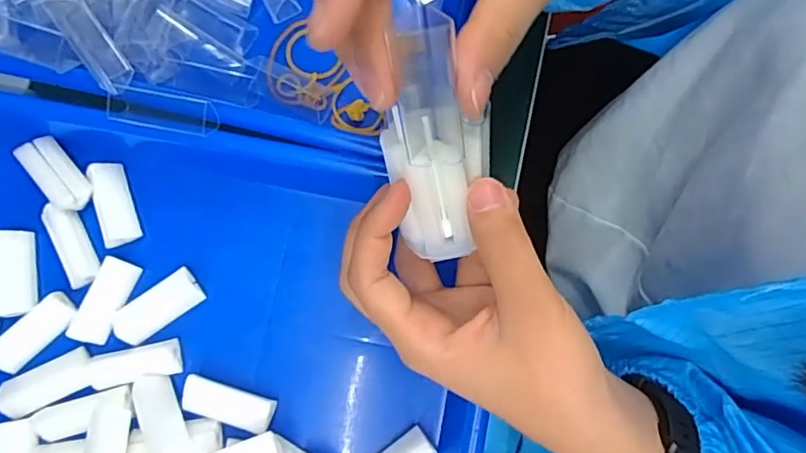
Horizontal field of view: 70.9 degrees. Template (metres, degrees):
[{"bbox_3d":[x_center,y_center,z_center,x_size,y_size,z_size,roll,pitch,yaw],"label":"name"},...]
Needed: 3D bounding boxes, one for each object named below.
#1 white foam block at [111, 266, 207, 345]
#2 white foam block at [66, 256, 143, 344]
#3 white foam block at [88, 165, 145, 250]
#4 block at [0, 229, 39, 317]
[{"bbox_3d":[-0.133,0.043,0.308,0.047,0.008,0.022,-37,81,-6],"label":"white foam block"},{"bbox_3d":[-0.160,0.039,0.304,0.019,0.010,0.045,22,80,5],"label":"white foam block"},{"bbox_3d":[-0.162,-0.013,0.318,0.019,0.014,0.045,-18,79,-3],"label":"white foam block"},{"bbox_3d":[-0.211,0.024,0.306,0.020,0.012,0.045,-7,79,-1],"label":"block"}]

